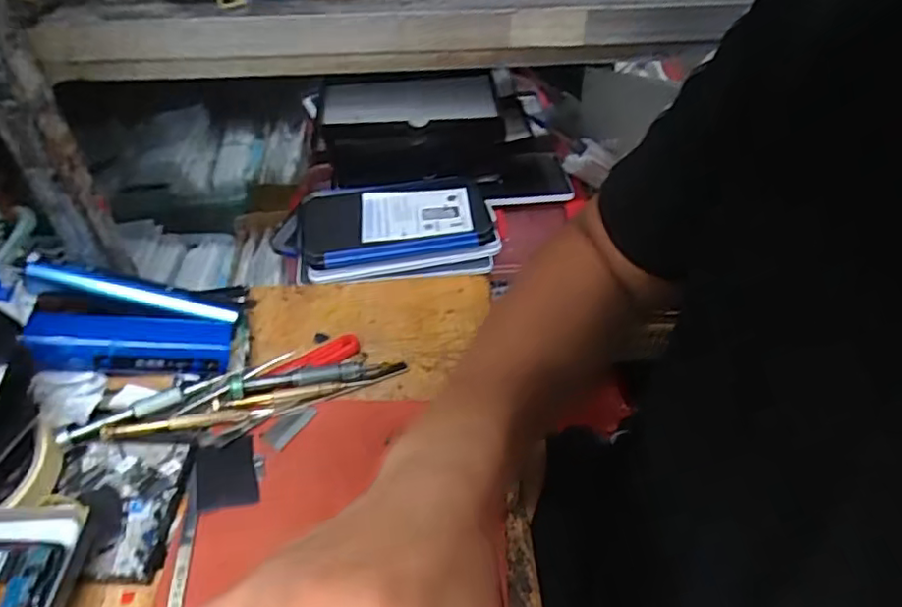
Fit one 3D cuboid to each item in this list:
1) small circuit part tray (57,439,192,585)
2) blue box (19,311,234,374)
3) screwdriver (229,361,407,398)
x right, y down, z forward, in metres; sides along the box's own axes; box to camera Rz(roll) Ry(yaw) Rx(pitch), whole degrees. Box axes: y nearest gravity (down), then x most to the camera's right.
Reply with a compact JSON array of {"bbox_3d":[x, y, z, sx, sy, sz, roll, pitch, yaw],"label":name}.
[{"bbox_3d":[-0.219,0.128,0.406,0.082,0.018,0.096,-1,45,-1],"label":"small circuit part tray"},{"bbox_3d":[-0.229,0.028,0.454,0.130,0.031,0.038,3,42,-23],"label":"blue box"},{"bbox_3d":[-0.098,0.053,0.469,0.127,0.016,0.018,-12,46,-12],"label":"screwdriver"}]

